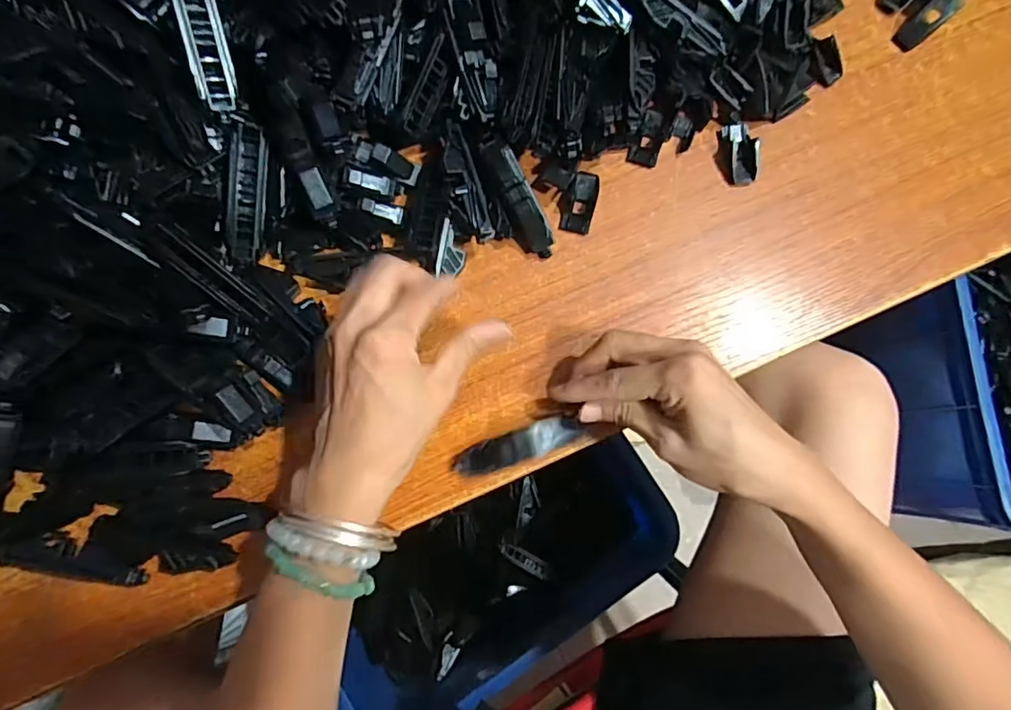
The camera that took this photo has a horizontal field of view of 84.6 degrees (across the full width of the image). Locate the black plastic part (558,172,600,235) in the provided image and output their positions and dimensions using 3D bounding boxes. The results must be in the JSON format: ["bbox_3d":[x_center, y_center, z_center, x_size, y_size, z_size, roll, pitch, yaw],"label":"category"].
[{"bbox_3d":[0.050,-0.101,0.362,0.019,0.008,0.043,16,81,1],"label":"black plastic part"}]

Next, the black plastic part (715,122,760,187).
[{"bbox_3d":[0.155,-0.135,0.369,0.026,0.011,0.042,-3,82,-2],"label":"black plastic part"}]

